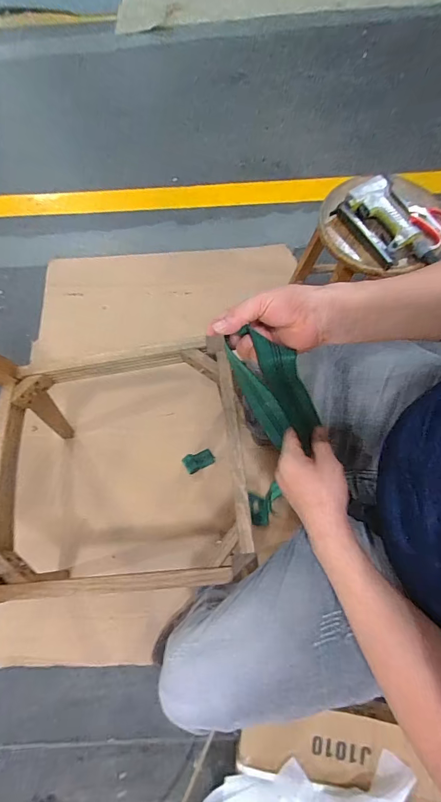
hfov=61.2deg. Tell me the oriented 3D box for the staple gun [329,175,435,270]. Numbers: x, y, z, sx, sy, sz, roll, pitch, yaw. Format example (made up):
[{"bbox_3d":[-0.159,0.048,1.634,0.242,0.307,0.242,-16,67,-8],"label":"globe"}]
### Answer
[{"bbox_3d":[0.341,-0.368,0.777,0.119,0.041,0.212,-32,72,-8],"label":"staple gun"}]

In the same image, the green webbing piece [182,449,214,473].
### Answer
[{"bbox_3d":[-0.064,0.173,1.089,0.085,0.040,0.056,-30,71,-9],"label":"green webbing piece"}]

